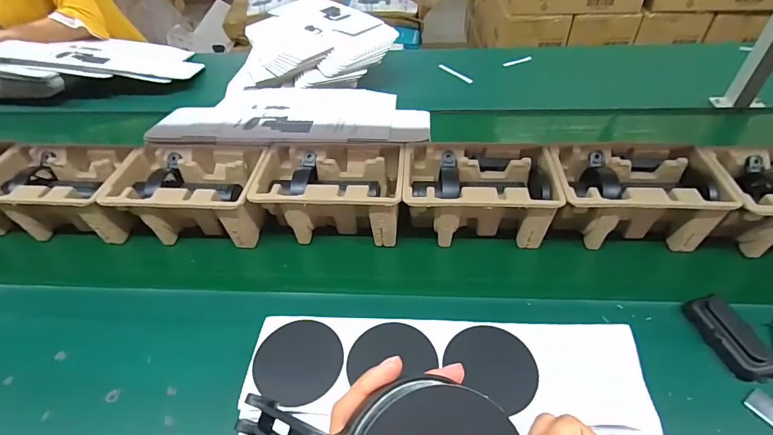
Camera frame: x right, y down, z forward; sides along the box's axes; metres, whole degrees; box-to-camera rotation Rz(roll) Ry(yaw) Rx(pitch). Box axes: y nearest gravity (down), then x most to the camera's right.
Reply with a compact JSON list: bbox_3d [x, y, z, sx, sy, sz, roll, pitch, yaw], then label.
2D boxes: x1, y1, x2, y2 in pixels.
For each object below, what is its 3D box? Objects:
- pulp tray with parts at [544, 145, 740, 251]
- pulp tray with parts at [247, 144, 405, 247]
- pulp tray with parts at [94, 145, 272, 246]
[{"bbox_3d":[0.368,-0.033,0.641,0.231,0.100,0.143,2,44,3],"label":"pulp tray with parts"},{"bbox_3d":[-0.084,-0.041,0.673,0.231,0.099,0.149,2,44,4],"label":"pulp tray with parts"},{"bbox_3d":[-0.311,-0.039,0.685,0.229,0.099,0.152,2,44,4],"label":"pulp tray with parts"}]

